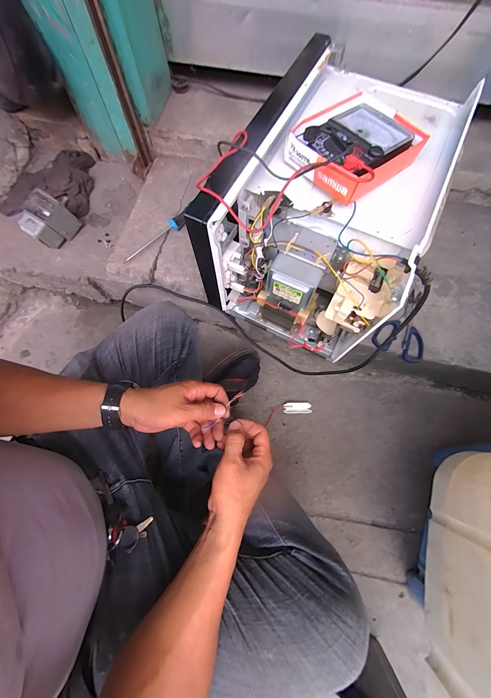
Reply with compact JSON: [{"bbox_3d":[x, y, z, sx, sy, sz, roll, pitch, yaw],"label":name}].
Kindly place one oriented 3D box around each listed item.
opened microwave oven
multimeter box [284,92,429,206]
[{"bbox_3d":[0.141,-0.245,0.481,0.283,0.275,0.418,25,72,9],"label":"opened microwave oven"},{"bbox_3d":[0.148,-0.279,0.367,0.186,0.058,0.134,-42,75,-14],"label":"multimeter box"}]

